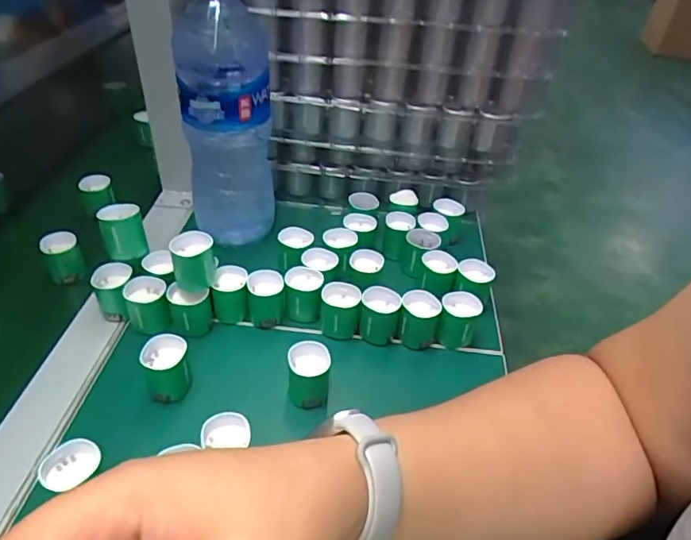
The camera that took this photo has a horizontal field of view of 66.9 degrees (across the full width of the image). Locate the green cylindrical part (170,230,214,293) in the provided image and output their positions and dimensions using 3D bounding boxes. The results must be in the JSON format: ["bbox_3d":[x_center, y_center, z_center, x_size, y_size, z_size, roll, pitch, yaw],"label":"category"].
[{"bbox_3d":[-0.115,-0.007,0.393,0.029,0.038,0.025,-5,40,-16],"label":"green cylindrical part"}]

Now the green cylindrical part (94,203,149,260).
[{"bbox_3d":[-0.174,-0.030,0.407,0.030,0.033,0.029,5,38,-4],"label":"green cylindrical part"}]

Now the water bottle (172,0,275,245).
[{"bbox_3d":[-0.099,-0.131,0.441,0.073,0.218,0.066,1,39,-8],"label":"water bottle"}]

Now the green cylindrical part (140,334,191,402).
[{"bbox_3d":[-0.123,0.070,0.359,0.029,0.037,0.034,-6,40,-17],"label":"green cylindrical part"}]

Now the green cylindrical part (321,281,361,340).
[{"bbox_3d":[-0.005,0.032,0.411,0.029,0.035,0.029,5,38,-4],"label":"green cylindrical part"}]

